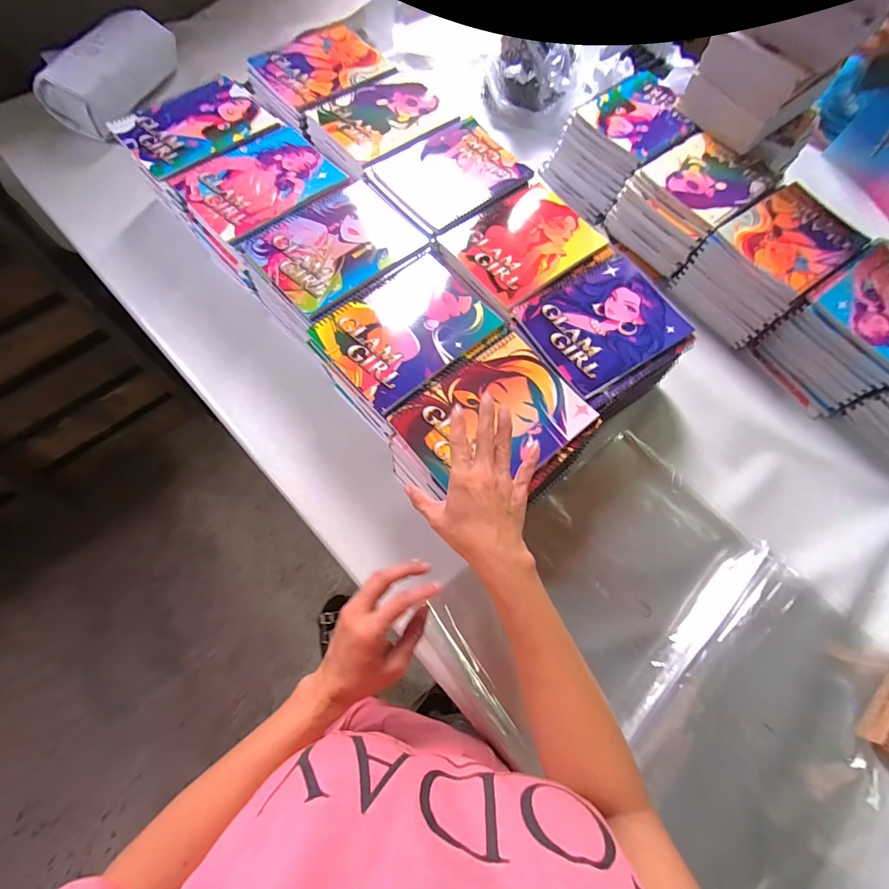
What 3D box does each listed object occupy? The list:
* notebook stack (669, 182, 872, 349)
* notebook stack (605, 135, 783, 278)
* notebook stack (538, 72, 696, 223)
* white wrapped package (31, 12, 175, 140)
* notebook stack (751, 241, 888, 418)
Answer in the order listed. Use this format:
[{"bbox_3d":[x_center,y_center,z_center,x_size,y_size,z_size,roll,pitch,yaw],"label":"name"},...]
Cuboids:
[{"bbox_3d":[0.513,-0.285,0.638,0.202,0.107,0.157,-33,75,-13],"label":"notebook stack"},{"bbox_3d":[0.412,-0.405,0.680,0.201,0.110,0.158,-35,76,-13],"label":"notebook stack"},{"bbox_3d":[0.316,-0.533,0.724,0.203,0.117,0.174,-37,76,-14],"label":"notebook stack"},{"bbox_3d":[-0.596,-0.681,0.733,0.088,0.087,0.259,20,71,5],"label":"white wrapped package"},{"bbox_3d":[0.616,-0.171,0.603,0.200,0.115,0.156,-33,75,-13],"label":"notebook stack"}]

